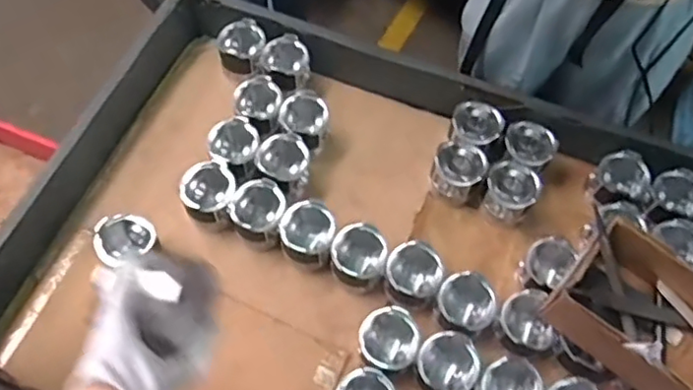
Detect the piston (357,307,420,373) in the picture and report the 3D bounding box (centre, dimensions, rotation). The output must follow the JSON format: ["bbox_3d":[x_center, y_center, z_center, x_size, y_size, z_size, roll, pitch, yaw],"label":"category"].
[{"bbox_3d":[0.058,0.209,0.866,0.076,0.074,0.078,1,63,-2],"label":"piston"}]

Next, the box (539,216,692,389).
[{"bbox_3d":[0.389,0.153,0.809,0.196,0.108,0.153,38,68,16],"label":"box"}]

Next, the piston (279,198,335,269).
[{"bbox_3d":[-0.060,0.058,0.934,0.079,0.061,0.080,10,63,3],"label":"piston"}]

